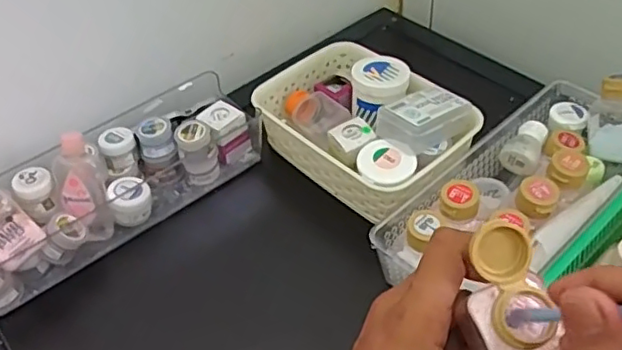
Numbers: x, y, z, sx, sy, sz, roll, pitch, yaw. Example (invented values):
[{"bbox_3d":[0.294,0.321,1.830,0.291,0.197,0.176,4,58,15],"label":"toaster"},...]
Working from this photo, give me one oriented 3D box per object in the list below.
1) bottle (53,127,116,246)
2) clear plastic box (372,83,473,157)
[{"bbox_3d":[-0.202,0.011,0.532,0.046,0.098,0.053,-14,9,-9],"label":"bottle"},{"bbox_3d":[0.101,-0.053,0.548,0.077,0.030,0.051,-35,53,-26],"label":"clear plastic box"}]

